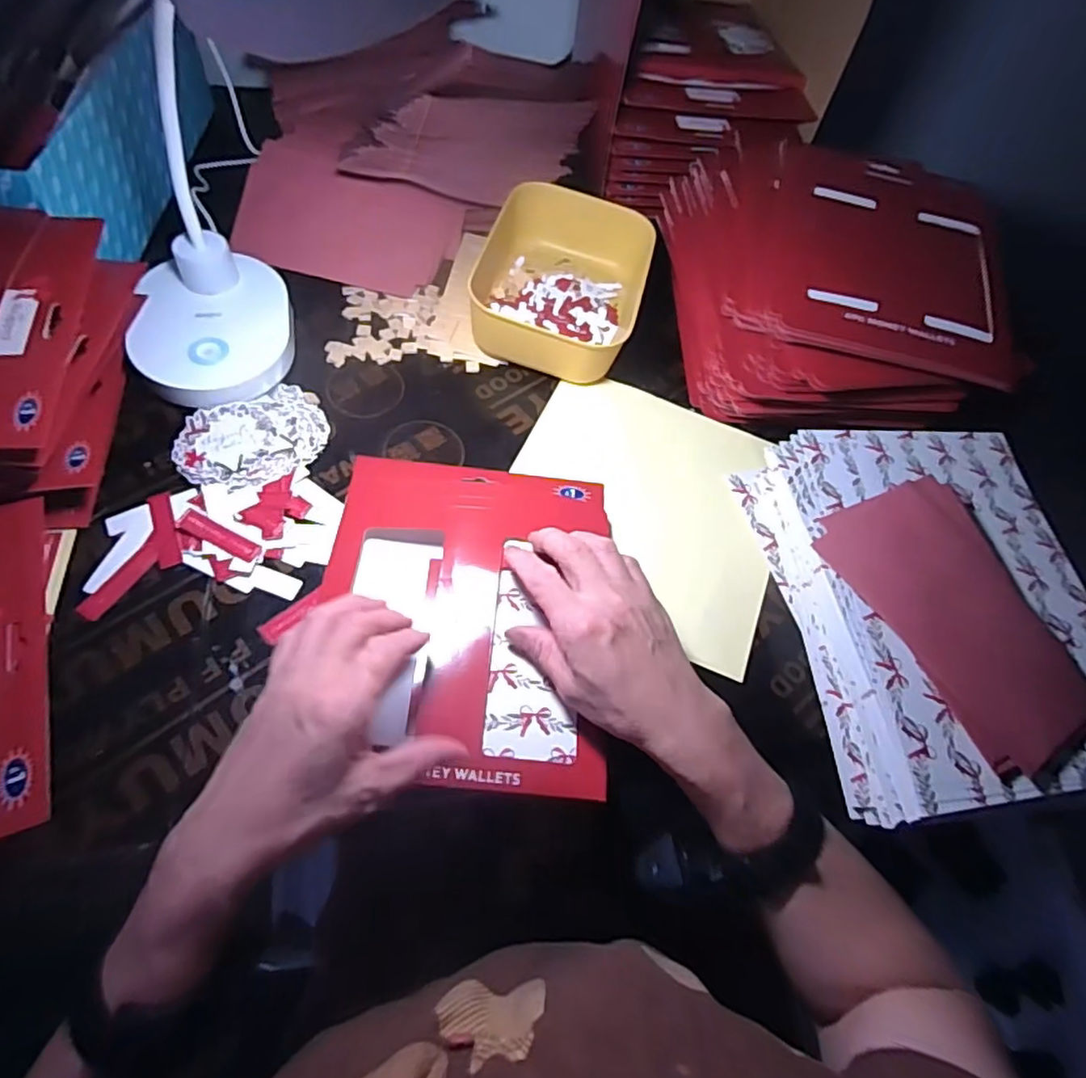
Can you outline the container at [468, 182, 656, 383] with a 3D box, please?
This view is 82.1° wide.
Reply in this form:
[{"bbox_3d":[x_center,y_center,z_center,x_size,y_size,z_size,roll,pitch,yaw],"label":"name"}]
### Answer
[{"bbox_3d":[0.014,-0.226,0.562,0.146,0.065,0.174,16,60,2],"label":"container"}]

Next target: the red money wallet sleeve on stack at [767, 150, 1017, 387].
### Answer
[{"bbox_3d":[0.304,-0.252,0.548,0.204,0.012,0.265,17,63,2],"label":"red money wallet sleeve on stack"}]

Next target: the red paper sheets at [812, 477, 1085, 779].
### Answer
[{"bbox_3d":[0.278,0.047,0.412,0.112,0.016,0.184,-24,69,-15],"label":"red paper sheets"}]

